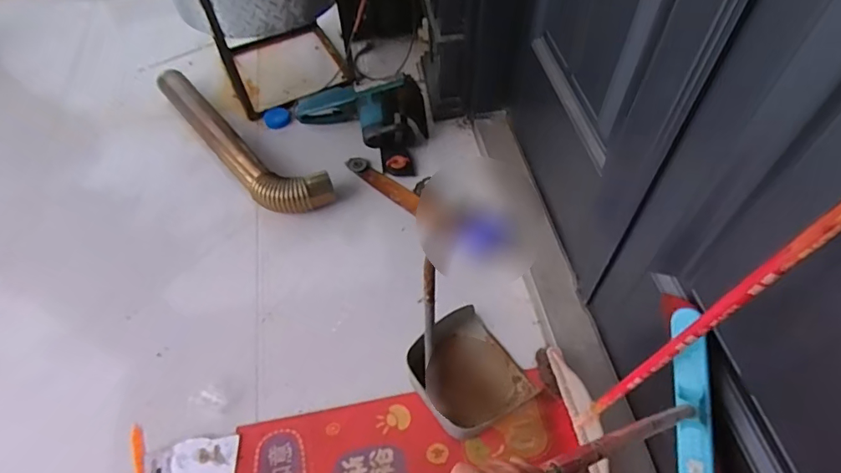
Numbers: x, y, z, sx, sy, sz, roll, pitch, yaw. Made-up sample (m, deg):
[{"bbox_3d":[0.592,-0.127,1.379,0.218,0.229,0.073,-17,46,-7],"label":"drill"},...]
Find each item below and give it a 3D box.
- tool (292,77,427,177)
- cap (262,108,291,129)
[{"bbox_3d":[-0.222,-0.381,1.655,0.467,0.173,0.285,6,56,5],"label":"tool"},{"bbox_3d":[-0.520,-0.427,1.811,0.095,0.032,0.080,39,65,24],"label":"cap"}]

